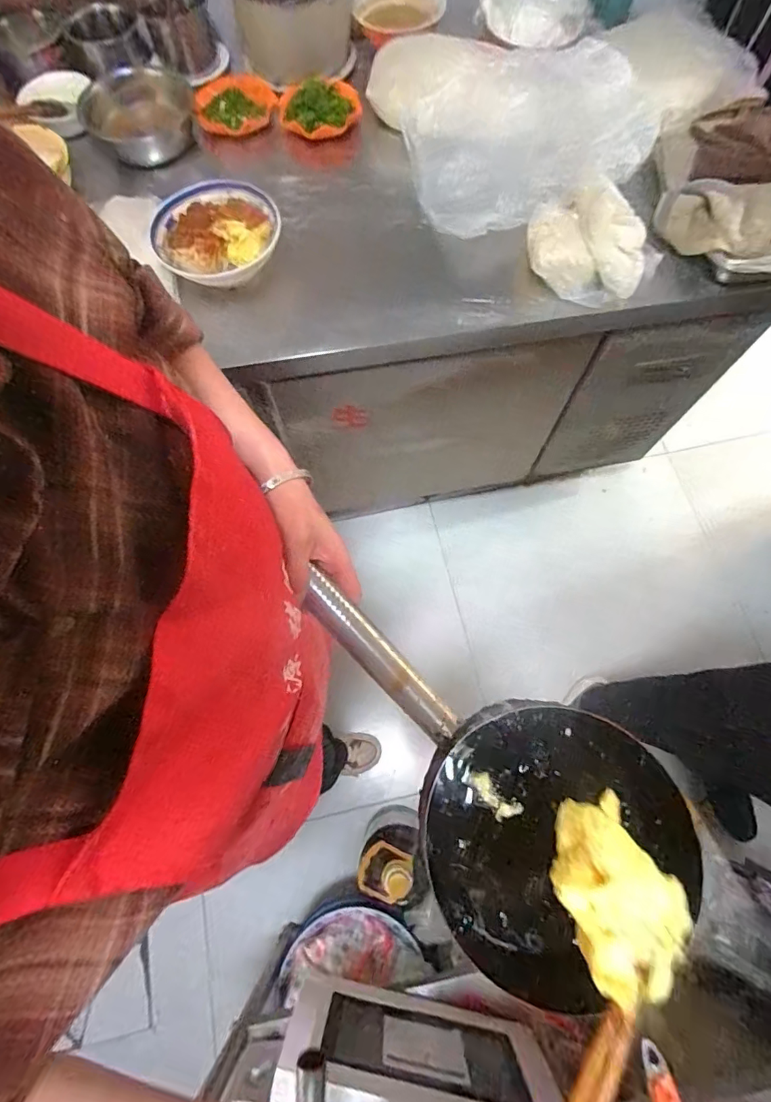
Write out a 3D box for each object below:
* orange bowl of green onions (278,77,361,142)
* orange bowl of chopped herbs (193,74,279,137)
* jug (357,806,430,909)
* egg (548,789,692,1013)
[{"bbox_3d":[-0.132,-0.832,0.917,0.146,0.052,0.133,0,71,0],"label":"orange bowl of green onions"},{"bbox_3d":[-0.285,-0.855,0.929,0.148,0.039,0.148,0,71,0],"label":"orange bowl of chopped herbs"},{"bbox_3d":[0.011,0.670,1.065,0.128,0.312,0.131,-6,71,-2],"label":"jug"},{"bbox_3d":[0.134,0.201,0.283,0.061,0.042,0.093,-14,71,-4],"label":"egg"}]

